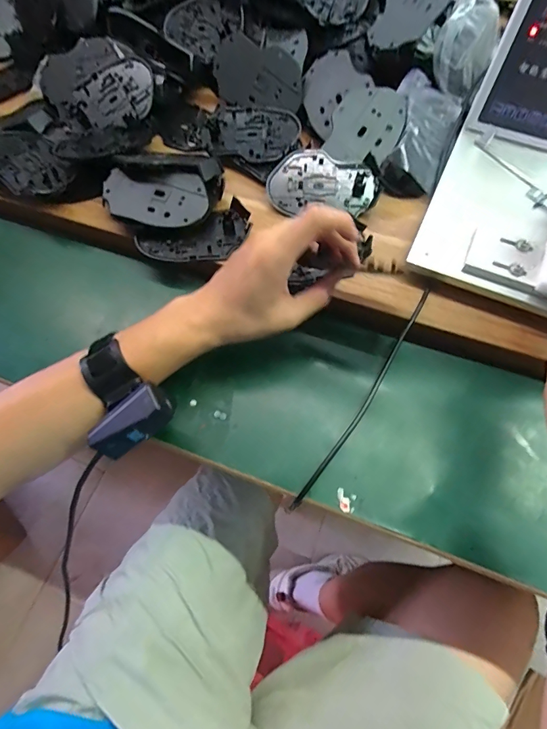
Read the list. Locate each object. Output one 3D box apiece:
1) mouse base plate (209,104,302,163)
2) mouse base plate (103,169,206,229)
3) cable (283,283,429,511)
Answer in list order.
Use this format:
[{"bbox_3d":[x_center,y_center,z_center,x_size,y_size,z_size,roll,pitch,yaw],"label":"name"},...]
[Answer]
[{"bbox_3d":[-0.021,-0.264,0.445,0.097,0.011,0.070,7,66,4],"label":"mouse base plate"},{"bbox_3d":[-0.122,-0.170,0.404,0.105,0.007,0.066,4,71,2],"label":"mouse base plate"},{"bbox_3d":[0.084,0.027,0.349,0.012,0.027,0.236,32,71,14],"label":"cable"}]

